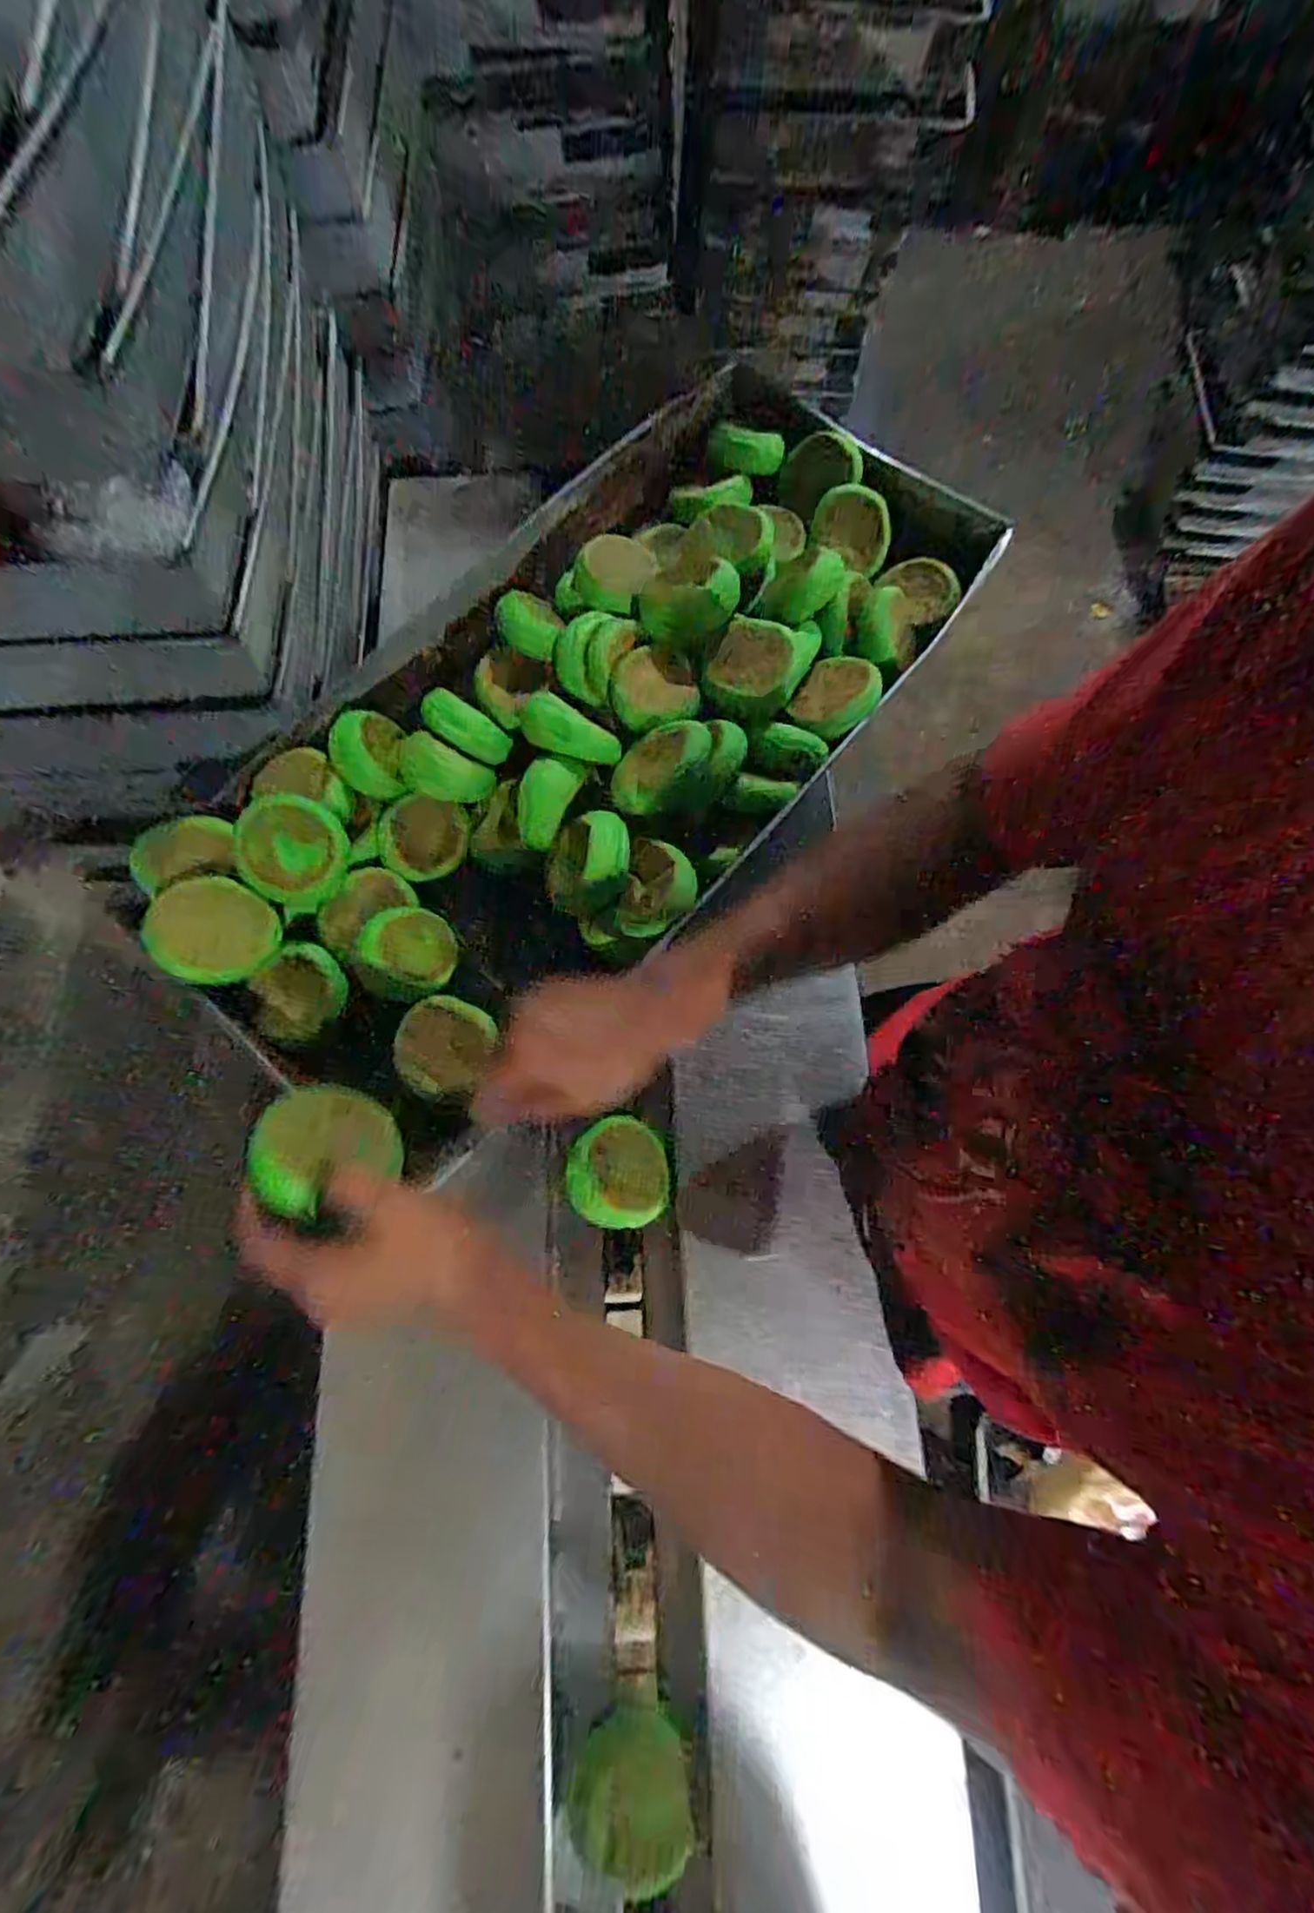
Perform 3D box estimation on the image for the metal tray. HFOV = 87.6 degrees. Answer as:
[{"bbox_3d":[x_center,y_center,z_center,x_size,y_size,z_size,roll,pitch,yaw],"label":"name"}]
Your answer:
[{"bbox_3d":[-0.066,-0.219,0.597,0.376,0.127,0.741,41,77,10],"label":"metal tray"}]

